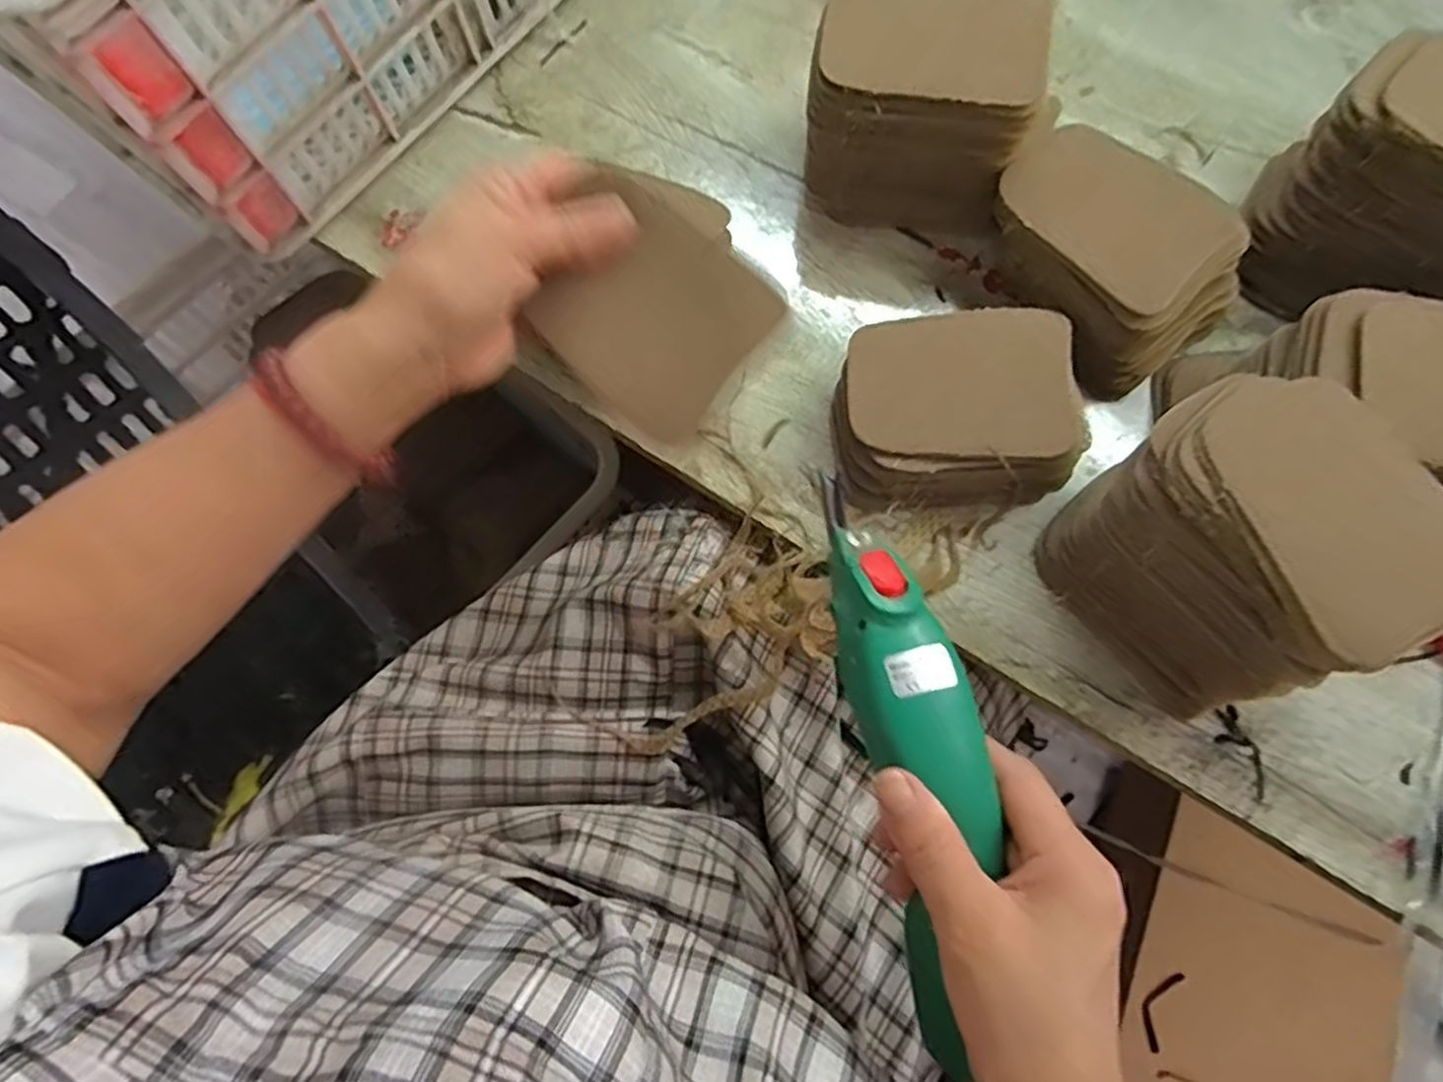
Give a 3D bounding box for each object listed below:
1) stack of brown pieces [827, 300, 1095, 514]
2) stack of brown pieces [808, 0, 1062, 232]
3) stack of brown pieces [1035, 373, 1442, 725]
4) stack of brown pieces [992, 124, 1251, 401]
[{"bbox_3d":[0.129,-0.071,0.426,0.125,0.050,0.099,-7,74,-1],"label":"stack of brown pieces"},{"bbox_3d":[0.118,-0.256,0.447,0.135,0.112,0.087,9,75,4],"label":"stack of brown pieces"},{"bbox_3d":[0.248,0.003,0.364,0.112,0.125,0.127,-36,76,-8],"label":"stack of brown pieces"},{"bbox_3d":[0.223,-0.165,0.443,0.096,0.065,0.135,-36,76,-8],"label":"stack of brown pieces"}]

